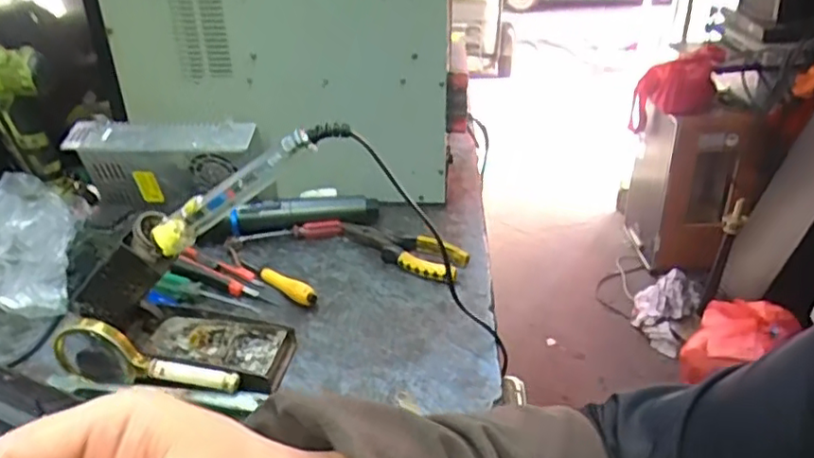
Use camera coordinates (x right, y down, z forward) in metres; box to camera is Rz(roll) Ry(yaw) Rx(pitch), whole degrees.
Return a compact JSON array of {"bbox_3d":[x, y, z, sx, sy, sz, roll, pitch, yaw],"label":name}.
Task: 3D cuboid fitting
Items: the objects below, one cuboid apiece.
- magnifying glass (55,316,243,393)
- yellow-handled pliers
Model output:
[{"bbox_3d":[-0.206,0.106,0.491,0.149,0.064,0.014,3,30,7],"label":"magnifying glass"},{"bbox_3d":[-0.005,0.018,0.684,0.146,0.018,0.057,23,38,36],"label":"yellow-handled pliers"}]

